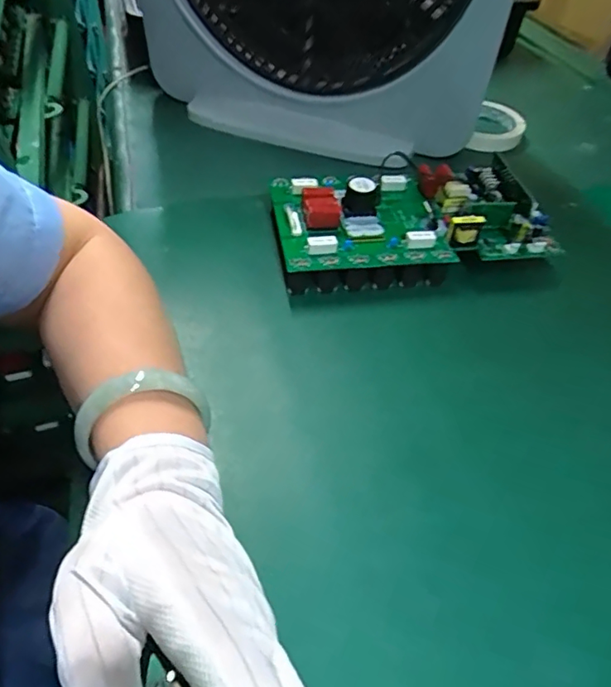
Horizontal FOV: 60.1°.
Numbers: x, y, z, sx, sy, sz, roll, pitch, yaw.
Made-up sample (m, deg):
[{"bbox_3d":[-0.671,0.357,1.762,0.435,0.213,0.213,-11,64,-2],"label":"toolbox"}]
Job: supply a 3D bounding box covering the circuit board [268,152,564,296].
[{"bbox_3d":[0.089,-0.109,0.463,0.232,0.054,0.129,-8,49,-11],"label":"circuit board"}]

